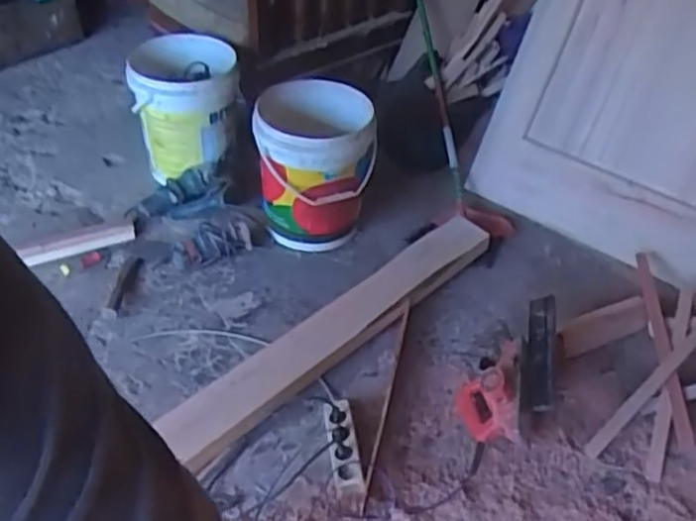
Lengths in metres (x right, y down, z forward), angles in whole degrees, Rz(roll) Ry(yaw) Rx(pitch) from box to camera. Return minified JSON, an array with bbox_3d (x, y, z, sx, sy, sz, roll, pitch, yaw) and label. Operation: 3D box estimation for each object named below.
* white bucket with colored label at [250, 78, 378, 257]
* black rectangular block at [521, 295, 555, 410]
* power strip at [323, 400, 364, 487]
[{"bbox_3d":[-0.092,-0.242,1.859,0.296,0.395,0.316,2,40,-2],"label":"white bucket with colored label"},{"bbox_3d":[0.431,0.205,1.563,0.070,0.042,0.324,12,41,10],"label":"black rectangular block"},{"bbox_3d":[-0.011,0.371,1.425,0.061,0.048,0.203,-2,41,-8],"label":"power strip"}]

